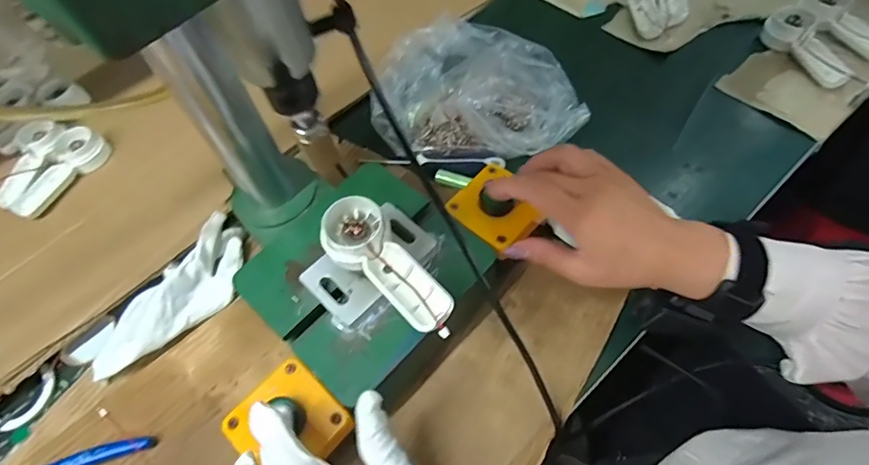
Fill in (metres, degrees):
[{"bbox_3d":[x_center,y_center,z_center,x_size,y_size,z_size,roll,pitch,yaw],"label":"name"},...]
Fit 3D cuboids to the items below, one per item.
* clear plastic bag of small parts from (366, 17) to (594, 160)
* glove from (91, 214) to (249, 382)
[{"bbox_3d":[0.047,-0.154,0.508,0.219,0.074,0.161,9,62,8],"label":"clear plastic bag of small parts"},{"bbox_3d":[-0.232,0.060,0.431,0.059,0.021,0.163,33,69,19],"label":"glove"}]

